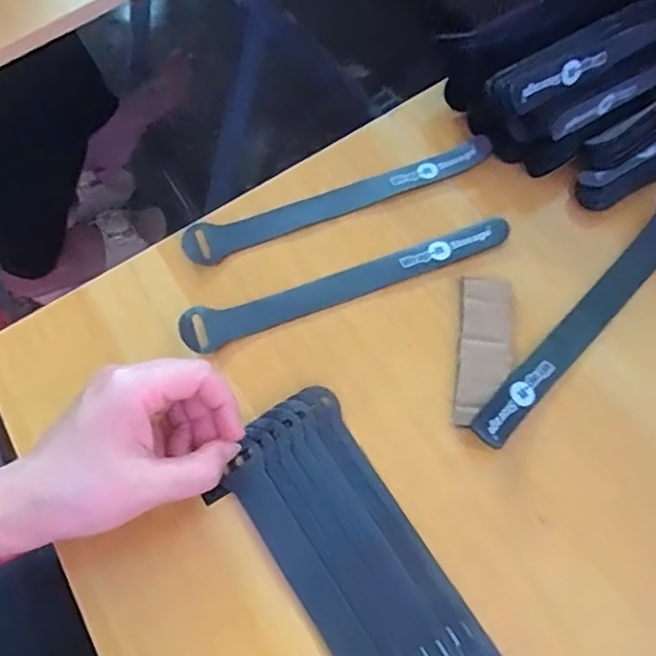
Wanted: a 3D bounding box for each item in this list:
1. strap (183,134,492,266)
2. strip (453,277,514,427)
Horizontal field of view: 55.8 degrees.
[{"bbox_3d":[0.008,-0.083,0.391,0.201,0.010,0.023,-22,67,-6],"label":"strap"},{"bbox_3d":[0.086,0.011,0.341,0.028,0.009,0.087,6,67,6],"label":"strip"}]

